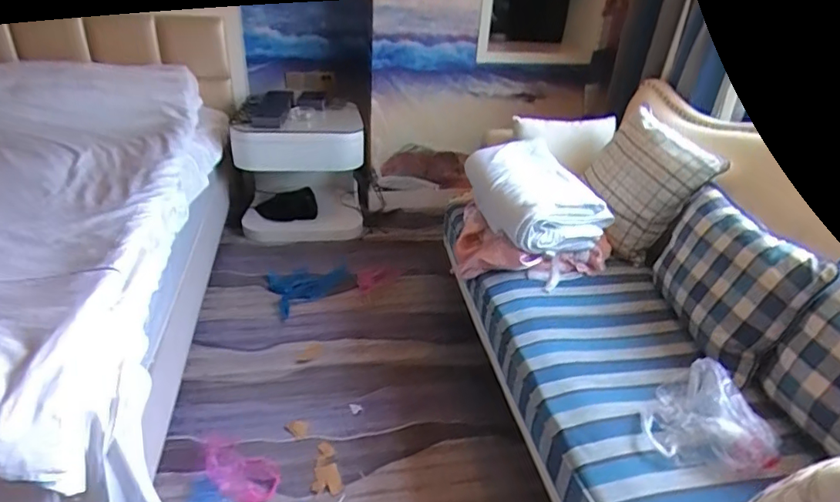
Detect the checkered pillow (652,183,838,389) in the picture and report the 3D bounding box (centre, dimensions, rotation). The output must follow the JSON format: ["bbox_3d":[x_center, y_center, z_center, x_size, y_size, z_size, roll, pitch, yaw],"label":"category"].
[{"bbox_3d":[0.816,0.061,1.380,0.140,0.336,0.478,19,31,-18],"label":"checkered pillow"}]

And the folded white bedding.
[{"bbox_3d":[0.394,-0.204,1.788,0.382,0.189,0.500,-5,32,-13],"label":"folded white bedding"}]

